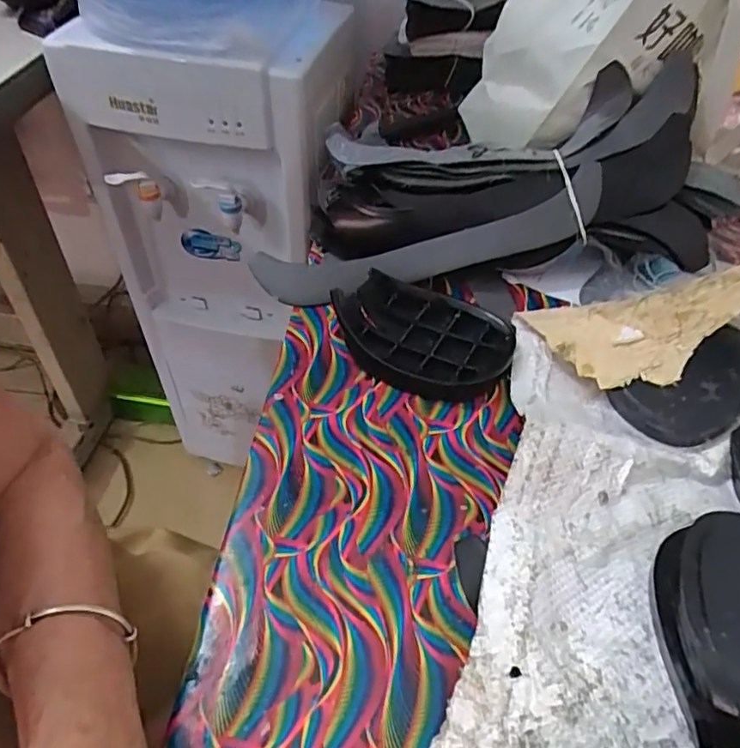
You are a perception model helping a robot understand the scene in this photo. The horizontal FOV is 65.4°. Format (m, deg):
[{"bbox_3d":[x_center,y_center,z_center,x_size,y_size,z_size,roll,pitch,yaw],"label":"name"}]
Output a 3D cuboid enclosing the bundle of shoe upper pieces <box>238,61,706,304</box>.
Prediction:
[{"bbox_3d":[0.096,-0.160,0.489,0.378,0.093,0.162,-2,48,-6],"label":"bundle of shoe upper pieces"}]

